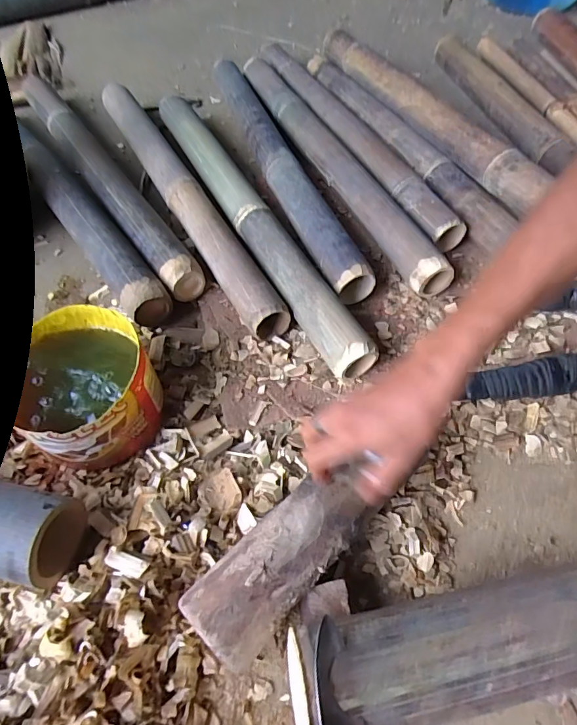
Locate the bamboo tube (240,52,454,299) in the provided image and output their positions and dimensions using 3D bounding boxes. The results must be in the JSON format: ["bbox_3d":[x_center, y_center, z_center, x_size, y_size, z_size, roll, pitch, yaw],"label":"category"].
[{"bbox_3d":[0.059,-0.357,0.754,0.061,0.060,0.670,-20,60,-13],"label":"bamboo tube"}]

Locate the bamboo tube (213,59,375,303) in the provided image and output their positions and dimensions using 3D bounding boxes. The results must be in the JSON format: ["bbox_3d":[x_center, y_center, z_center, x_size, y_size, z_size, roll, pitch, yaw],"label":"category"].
[{"bbox_3d":[-0.024,-0.354,0.750,0.064,0.050,0.662,-16,60,-11],"label":"bamboo tube"}]

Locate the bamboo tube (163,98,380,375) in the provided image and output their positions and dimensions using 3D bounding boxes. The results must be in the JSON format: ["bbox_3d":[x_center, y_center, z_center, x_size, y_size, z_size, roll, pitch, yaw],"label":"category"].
[{"bbox_3d":[-0.068,-0.234,0.670,0.063,0.055,0.648,-22,61,-15],"label":"bamboo tube"}]

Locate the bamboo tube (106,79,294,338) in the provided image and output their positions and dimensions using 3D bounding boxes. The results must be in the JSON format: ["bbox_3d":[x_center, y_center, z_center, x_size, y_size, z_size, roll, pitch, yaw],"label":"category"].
[{"bbox_3d":[-0.180,-0.284,0.717,0.065,0.065,0.664,-25,61,-16],"label":"bamboo tube"}]

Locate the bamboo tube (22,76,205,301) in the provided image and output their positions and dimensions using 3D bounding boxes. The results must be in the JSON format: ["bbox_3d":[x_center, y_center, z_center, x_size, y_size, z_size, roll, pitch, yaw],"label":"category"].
[{"bbox_3d":[-0.327,-0.336,0.755,0.062,0.060,0.688,-30,63,-18],"label":"bamboo tube"}]

